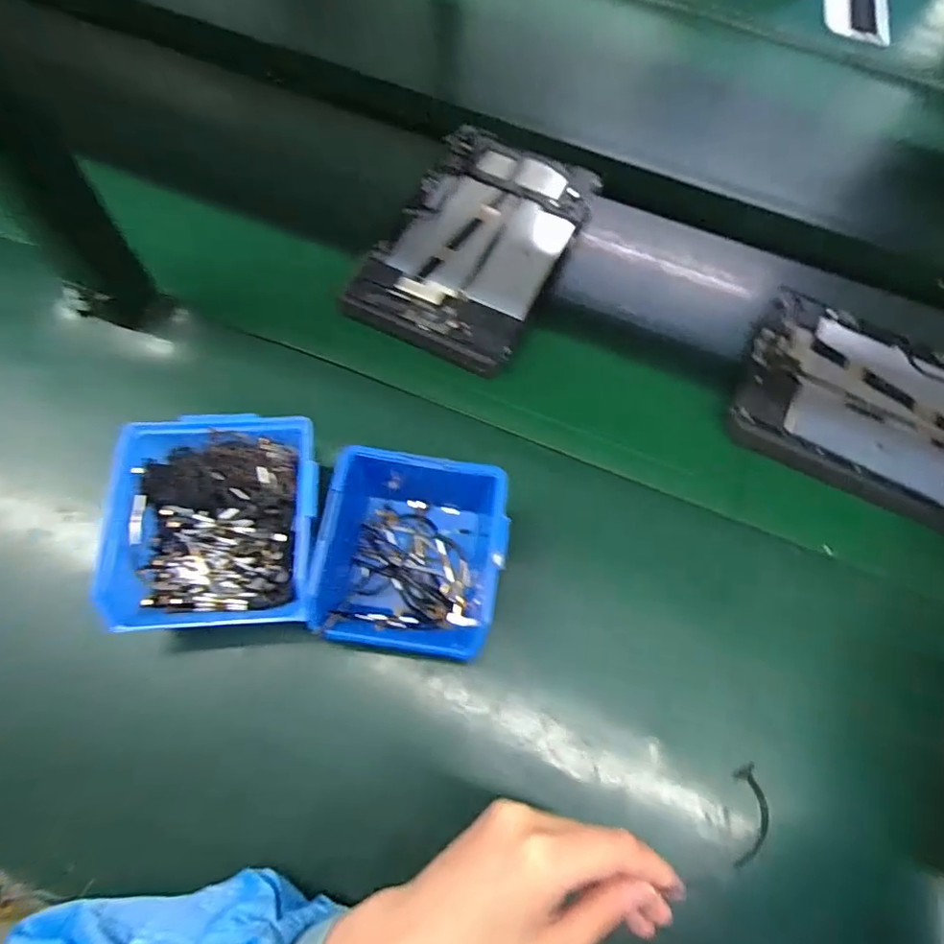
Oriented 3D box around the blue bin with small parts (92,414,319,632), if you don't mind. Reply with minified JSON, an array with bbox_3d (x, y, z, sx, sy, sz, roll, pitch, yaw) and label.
[{"bbox_3d":[-0.172,0.033,0.398,0.138,0.056,0.143,-1,66,-3],"label":"blue bin with small parts"}]

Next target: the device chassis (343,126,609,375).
[{"bbox_3d":[0.006,-0.216,0.547,0.160,0.025,0.257,25,67,8],"label":"device chassis"}]

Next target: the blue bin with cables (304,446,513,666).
[{"bbox_3d":[-0.039,0.053,0.403,0.120,0.064,0.138,8,66,1],"label":"blue bin with cables"}]

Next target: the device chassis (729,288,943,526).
[{"bbox_3d":[0.352,-0.049,0.482,0.248,0.016,0.166,26,67,9],"label":"device chassis"}]

